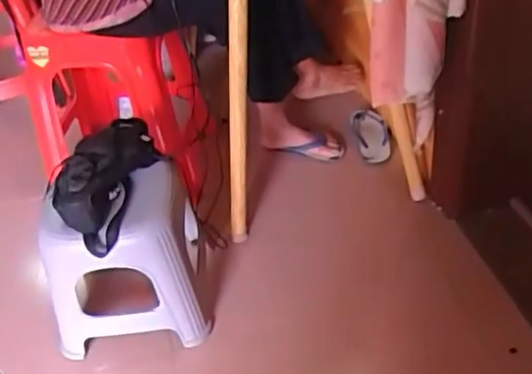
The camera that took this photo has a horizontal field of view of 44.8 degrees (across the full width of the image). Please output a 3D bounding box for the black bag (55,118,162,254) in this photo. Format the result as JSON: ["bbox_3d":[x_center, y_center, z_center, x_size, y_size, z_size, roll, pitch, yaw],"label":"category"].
[{"bbox_3d":[-0.305,-0.028,1.233,0.147,0.100,0.310,7,42,16],"label":"black bag"}]

